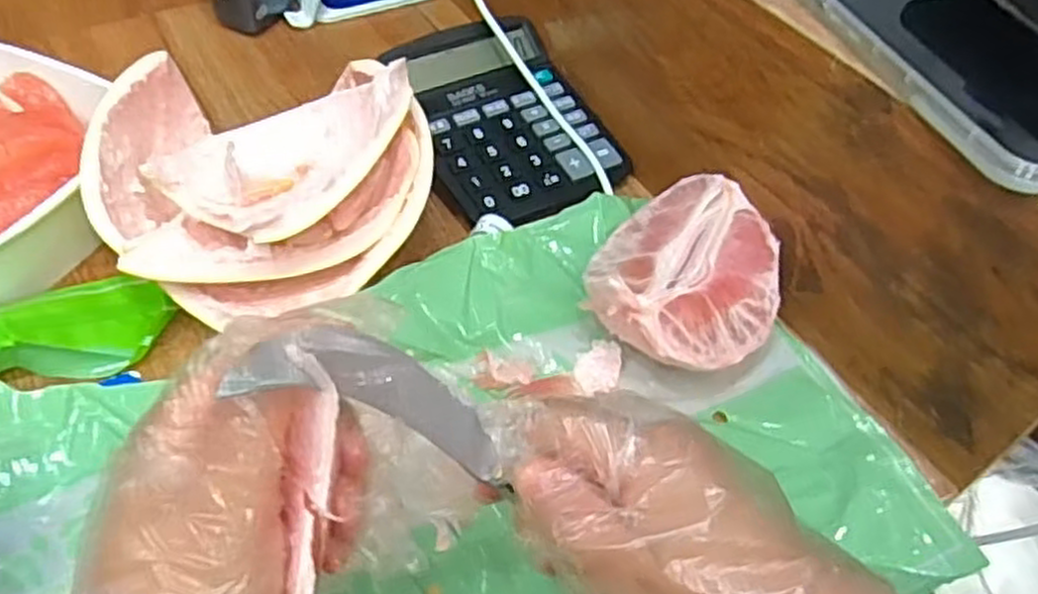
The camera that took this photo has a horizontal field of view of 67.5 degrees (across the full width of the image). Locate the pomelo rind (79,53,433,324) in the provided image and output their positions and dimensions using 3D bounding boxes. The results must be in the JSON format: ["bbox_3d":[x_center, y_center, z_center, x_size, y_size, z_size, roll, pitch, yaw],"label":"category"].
[{"bbox_3d":[-0.132,-0.053,0.397,0.165,0.073,0.130,3,49,-2],"label":"pomelo rind"}]

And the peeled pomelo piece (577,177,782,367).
[{"bbox_3d":[0.085,-0.011,0.404,0.093,0.044,0.115,9,49,3],"label":"peeled pomelo piece"}]

